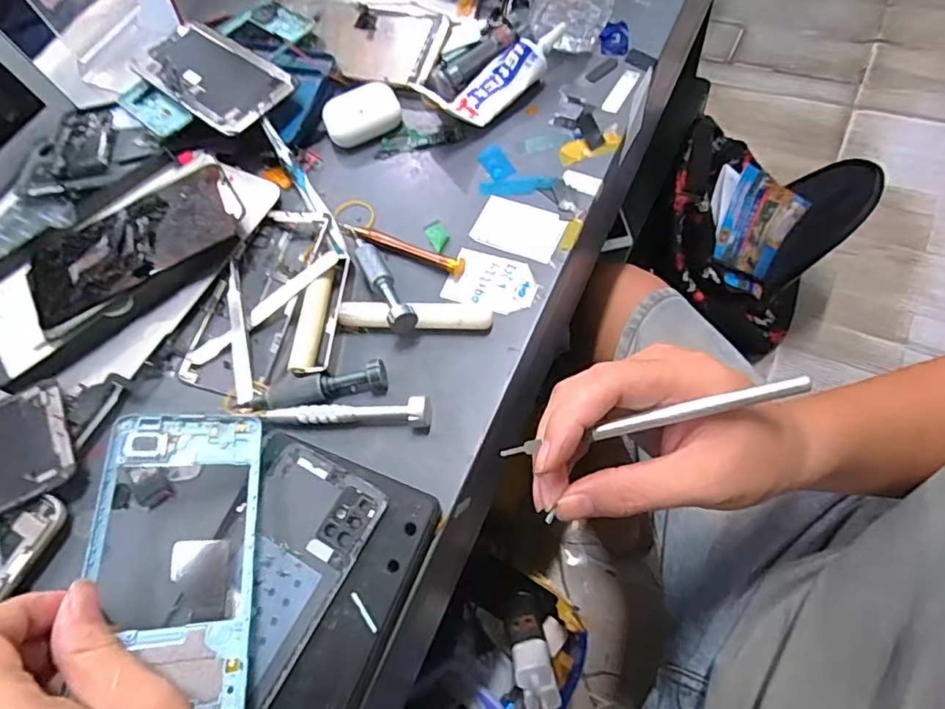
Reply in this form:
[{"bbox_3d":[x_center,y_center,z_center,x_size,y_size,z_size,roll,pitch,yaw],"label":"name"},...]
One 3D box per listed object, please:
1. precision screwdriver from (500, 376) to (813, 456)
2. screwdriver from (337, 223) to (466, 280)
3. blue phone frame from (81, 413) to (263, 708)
[{"bbox_3d":[0.082,0.030,0.256,0.142,0.004,0.007,-14,66,9],"label":"precision screwdriver"},{"bbox_3d":[-0.051,-0.076,0.380,0.099,0.010,0.011,24,70,13],"label":"screwdriver"},{"bbox_3d":[-0.148,0.100,0.273,0.074,0.004,0.153,3,59,-19],"label":"blue phone frame"}]

